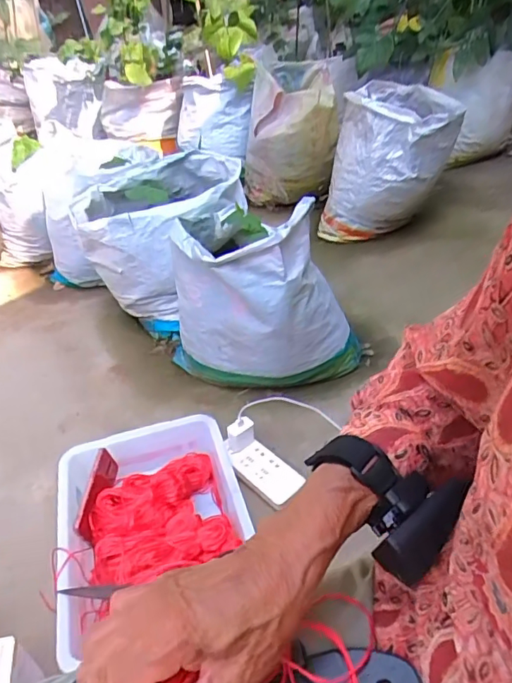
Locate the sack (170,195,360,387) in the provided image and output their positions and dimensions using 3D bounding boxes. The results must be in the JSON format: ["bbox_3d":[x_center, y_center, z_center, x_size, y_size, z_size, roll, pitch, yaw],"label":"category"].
[{"bbox_3d":[0.005,-0.102,1.165,0.324,0.410,0.328,-26,43,-27],"label":"sack"}]

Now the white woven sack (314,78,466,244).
[{"bbox_3d":[0.437,-0.595,1.711,0.393,0.410,0.360,6,38,13],"label":"white woven sack"}]

